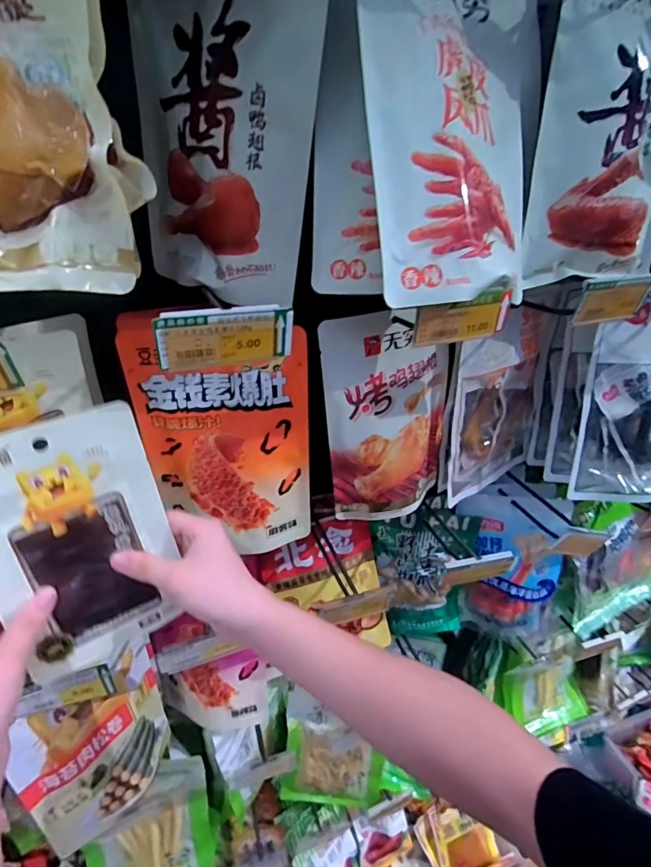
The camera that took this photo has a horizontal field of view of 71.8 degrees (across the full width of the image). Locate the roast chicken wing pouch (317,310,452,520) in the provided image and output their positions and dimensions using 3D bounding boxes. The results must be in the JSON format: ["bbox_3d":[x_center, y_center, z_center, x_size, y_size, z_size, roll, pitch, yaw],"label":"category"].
[{"bbox_3d":[0.081,-0.015,0.512,0.162,0.249,0.029,-19,30,-22],"label":"roast chicken wing pouch"}]

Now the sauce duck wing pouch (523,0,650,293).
[{"bbox_3d":[0.268,-0.271,0.411,0.180,0.240,0.033,-12,31,-21],"label":"sauce duck wing pouch"}]

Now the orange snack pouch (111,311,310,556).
[{"bbox_3d":[-0.103,0.013,0.452,0.167,0.235,0.027,0,29,0],"label":"orange snack pouch"}]

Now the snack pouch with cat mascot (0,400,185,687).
[{"bbox_3d":[-0.186,0.084,0.343,0.125,0.192,0.008,-20,19,-27],"label":"snack pouch with cat mascot"}]

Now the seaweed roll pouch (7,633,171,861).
[{"bbox_3d":[-0.240,0.345,0.498,0.045,0.178,0.158,17,33,28],"label":"seaweed roll pouch"}]

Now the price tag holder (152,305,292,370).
[{"bbox_3d":[-0.069,-0.067,0.312,0.091,0.039,0.009,-11,30,-19],"label":"price tag holder"}]

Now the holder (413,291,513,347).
[{"bbox_3d":[0.112,-0.094,0.368,0.085,0.038,0.008,-11,31,-19],"label":"holder"}]

